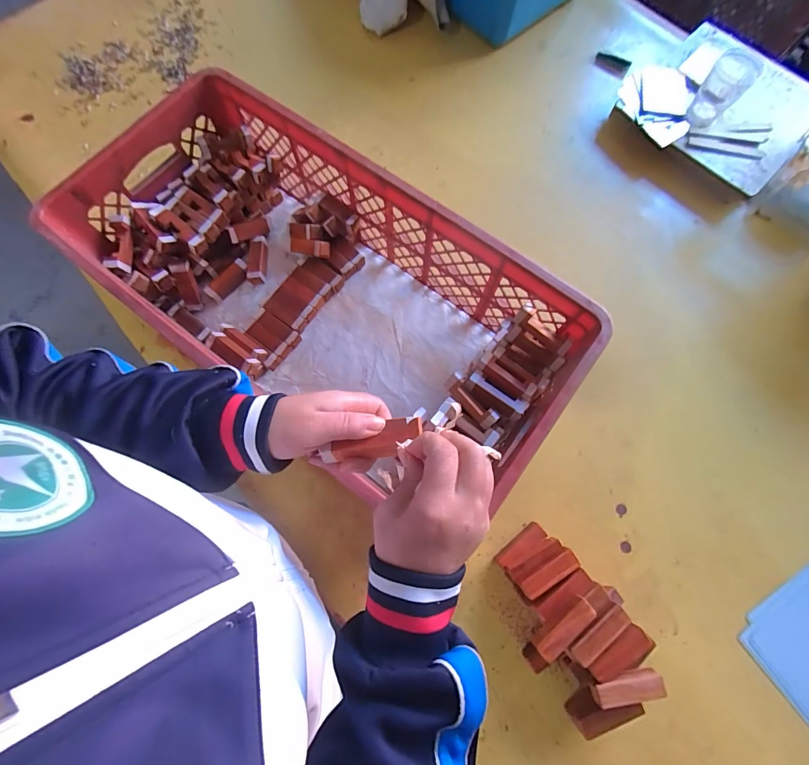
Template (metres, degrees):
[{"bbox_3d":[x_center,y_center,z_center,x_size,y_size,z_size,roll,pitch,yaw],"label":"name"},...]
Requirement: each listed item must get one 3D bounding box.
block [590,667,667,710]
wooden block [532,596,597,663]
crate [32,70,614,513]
[{"bbox_3d":[0.258,0.351,0.433,0.078,0.013,0.028,-10,75,-3],"label":"block"},{"bbox_3d":[0.183,0.282,0.431,0.078,0.017,0.025,-40,79,-10],"label":"wooden block"},{"bbox_3d":[-0.109,-0.113,0.521,0.631,0.176,0.318,37,78,9],"label":"crate"}]

